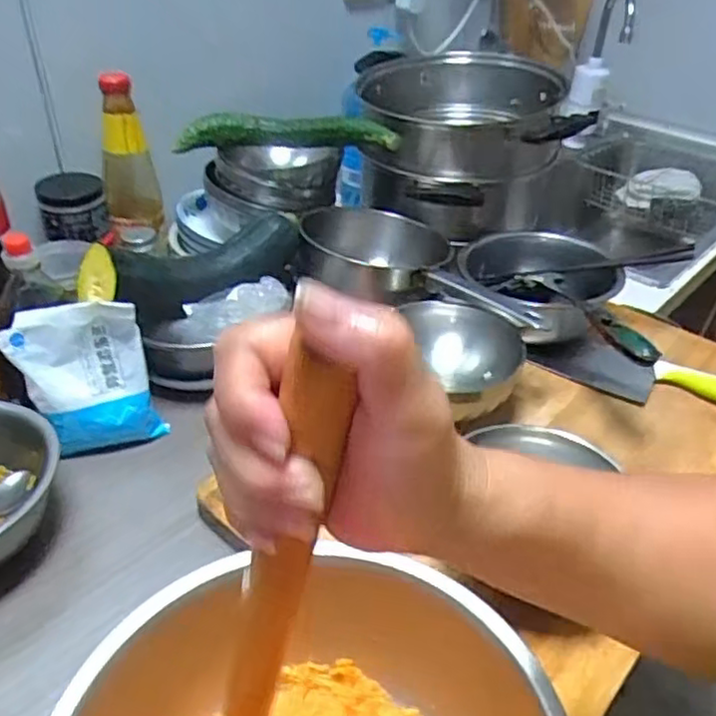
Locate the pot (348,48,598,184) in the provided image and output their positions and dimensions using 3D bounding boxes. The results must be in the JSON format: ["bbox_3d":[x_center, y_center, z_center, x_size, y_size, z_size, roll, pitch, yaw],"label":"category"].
[{"bbox_3d":[0.132,-0.329,0.904,0.267,0.083,0.317,5,36,3],"label":"pot"}]

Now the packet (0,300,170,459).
[{"bbox_3d":[-0.254,0.020,0.631,0.117,0.134,0.061,-16,40,-24],"label":"packet"}]

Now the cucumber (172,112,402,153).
[{"bbox_3d":[-0.085,-0.269,0.814,0.270,0.053,0.051,7,37,5],"label":"cucumber"}]

